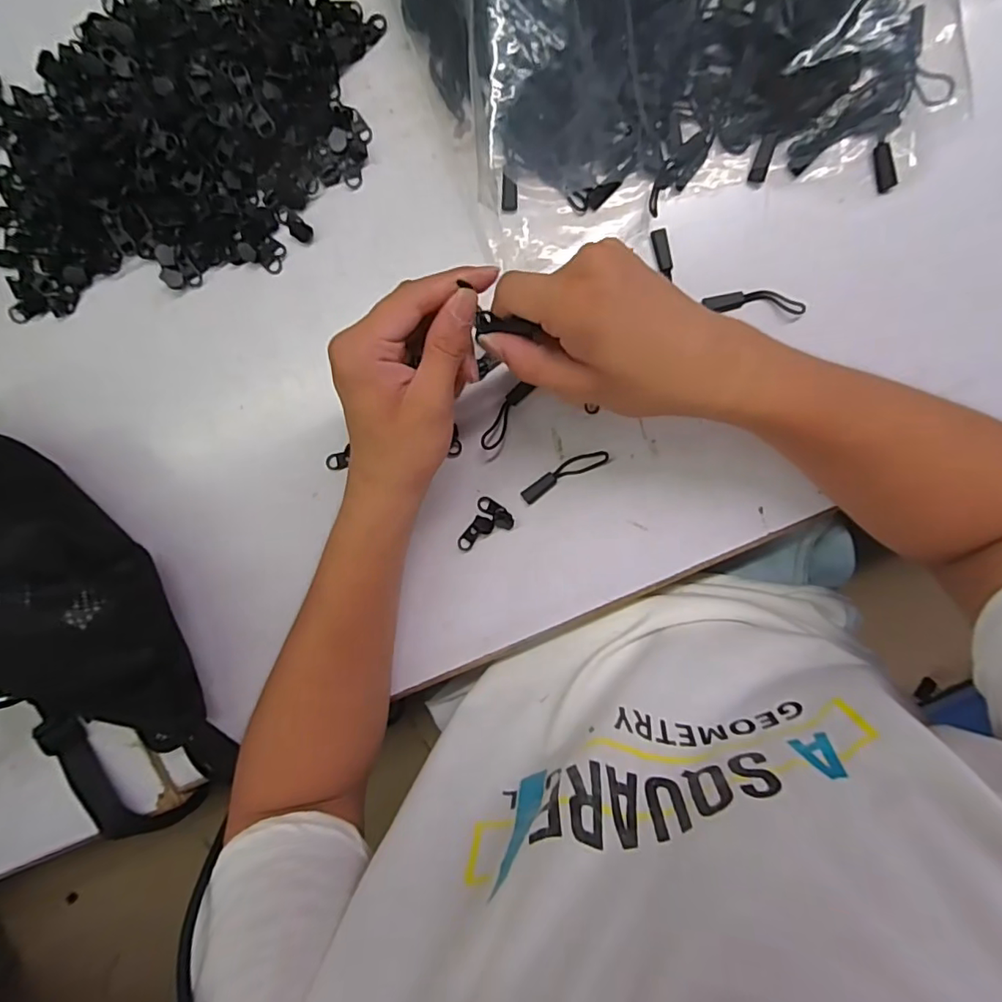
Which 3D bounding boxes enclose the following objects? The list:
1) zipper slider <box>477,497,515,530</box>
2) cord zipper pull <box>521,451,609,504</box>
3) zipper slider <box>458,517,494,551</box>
[{"bbox_3d":[-0.003,0.008,0.349,0.027,0.004,0.012,38,98,-3],"label":"zipper slider"},{"bbox_3d":[0.040,-0.017,0.344,0.059,0.004,0.013,-29,96,7],"label":"cord zipper pull"},{"bbox_3d":[-0.017,0.022,0.352,0.014,0.004,0.028,35,99,-2],"label":"zipper slider"}]

